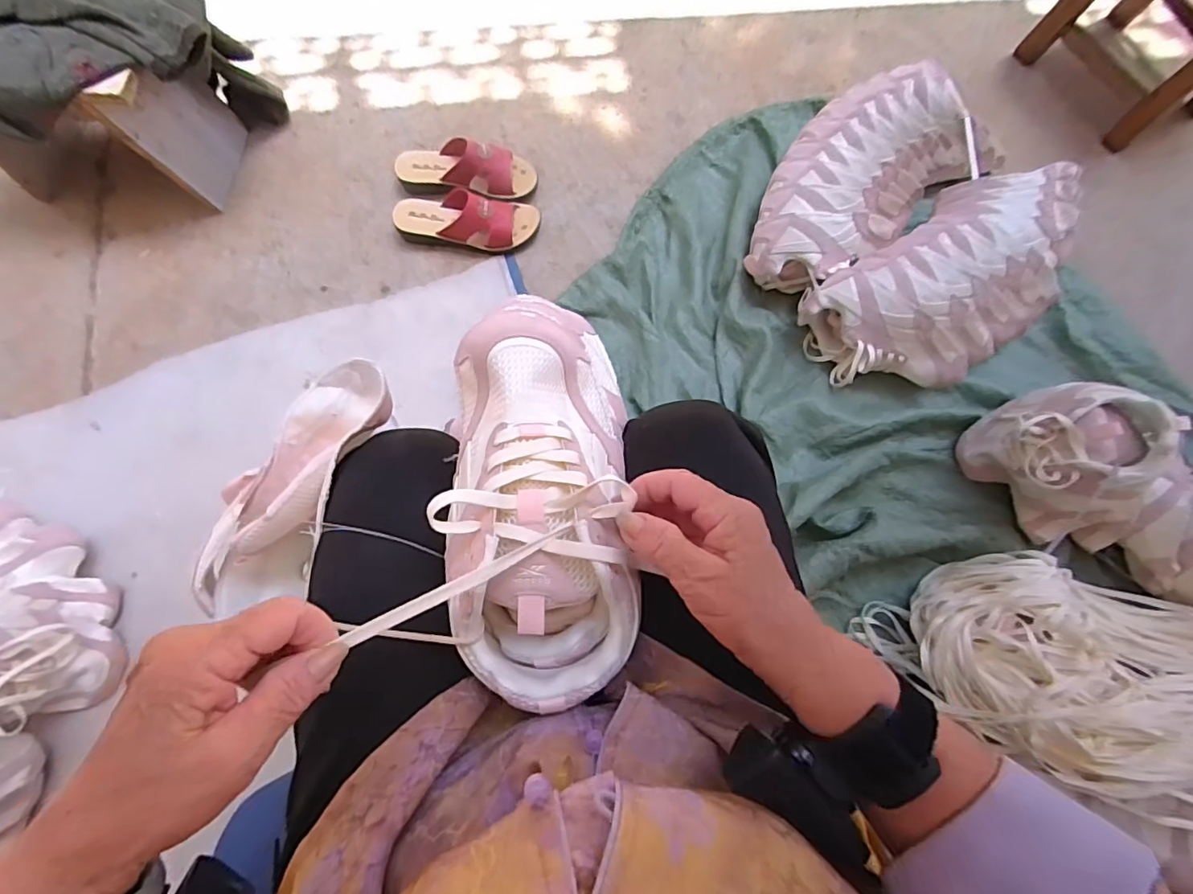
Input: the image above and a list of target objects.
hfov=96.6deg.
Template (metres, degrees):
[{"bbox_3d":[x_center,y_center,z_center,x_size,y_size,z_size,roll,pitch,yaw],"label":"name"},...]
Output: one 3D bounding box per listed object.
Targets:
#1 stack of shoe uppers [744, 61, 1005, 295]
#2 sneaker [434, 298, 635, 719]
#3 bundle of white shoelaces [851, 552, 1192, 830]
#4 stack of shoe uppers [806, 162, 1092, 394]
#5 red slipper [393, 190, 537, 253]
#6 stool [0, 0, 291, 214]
[{"bbox_3d":[0.414,-0.430,0.860,0.476,0.125,0.230,-38,80,-10],"label":"stack of shoe uppers"},{"bbox_3d":[-0.034,0.023,0.348,0.110,0.105,0.262,-2,73,-3],"label":"sneaker"},{"bbox_3d":[0.627,0.291,0.667,0.496,0.161,0.259,16,79,1],"label":"bundle of white shoelaces"},{"bbox_3d":[0.563,-0.268,0.809,0.495,0.135,0.236,-37,80,-10],"label":"stack of shoe uppers"},{"bbox_3d":[-0.210,-0.368,0.849,0.229,0.077,0.082,3,76,-1],"label":"red slipper"},{"bbox_3d":[-0.747,-0.516,0.788,0.411,0.246,0.228,1,76,-1],"label":"stool"}]

